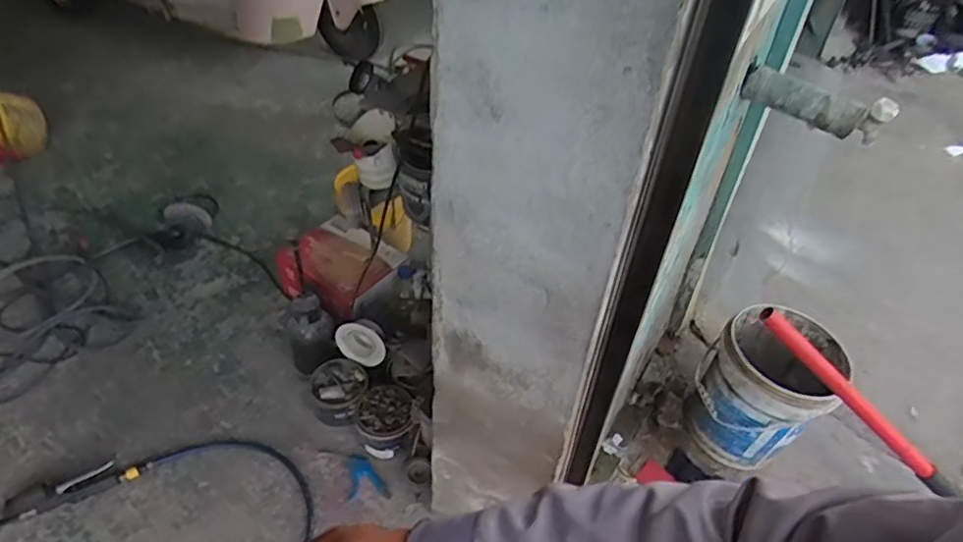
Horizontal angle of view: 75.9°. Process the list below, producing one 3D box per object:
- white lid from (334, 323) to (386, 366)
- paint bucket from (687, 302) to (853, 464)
[{"bbox_3d":[-0.322,0.194,1.643,0.143,0.106,0.020,29,21,2],"label":"white lid"},{"bbox_3d":[0.703,0.294,1.571,0.262,0.341,0.292,23,45,20],"label":"paint bucket"}]

